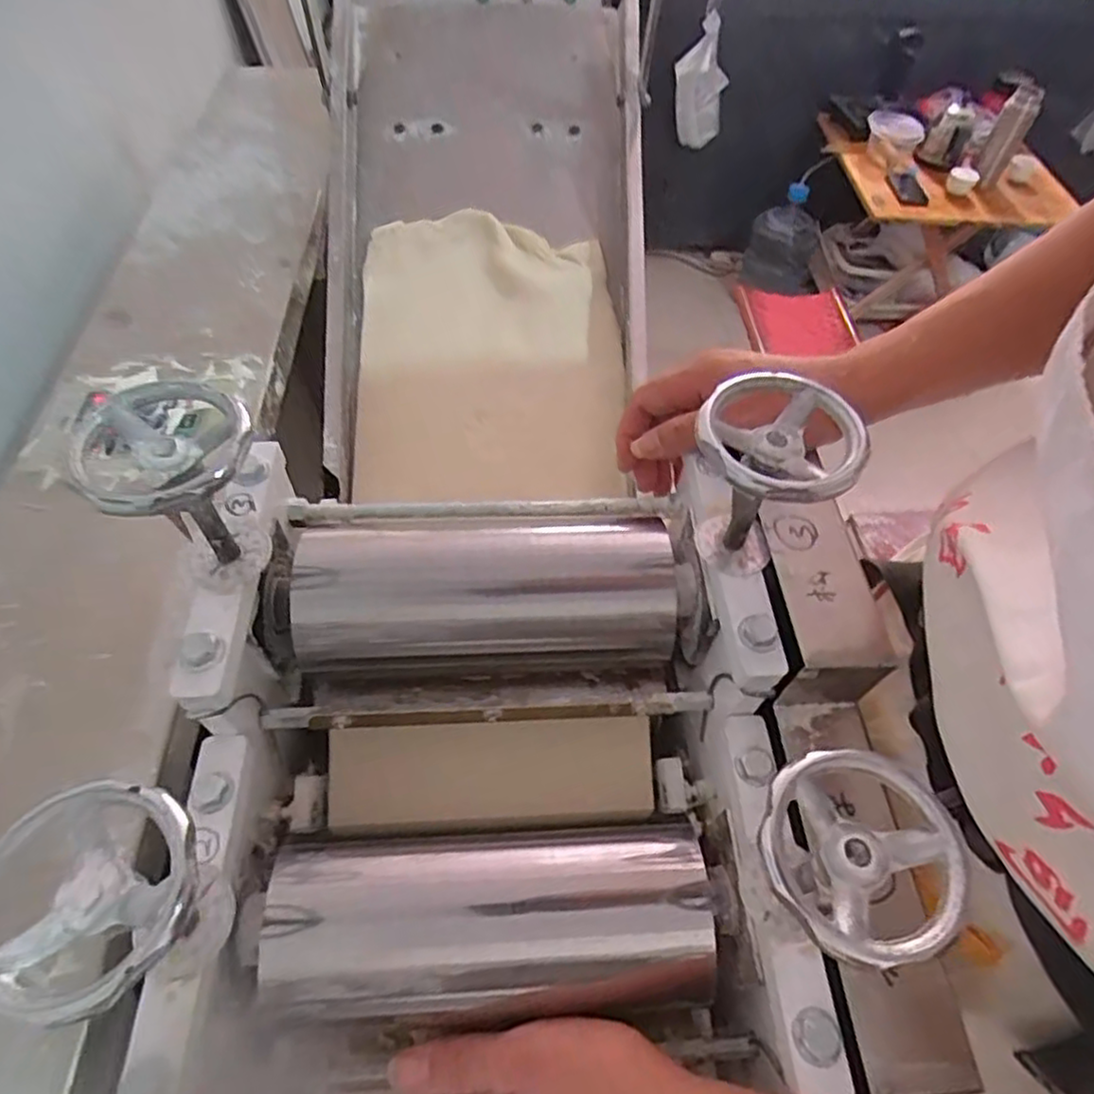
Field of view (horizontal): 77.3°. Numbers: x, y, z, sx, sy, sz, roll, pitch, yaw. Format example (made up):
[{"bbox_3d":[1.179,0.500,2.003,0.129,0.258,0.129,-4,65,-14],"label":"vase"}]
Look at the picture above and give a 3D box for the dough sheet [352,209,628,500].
[{"bbox_3d":[-0.048,-0.184,0.632,0.243,0.050,0.278,2,75,-4],"label":"dough sheet"}]

